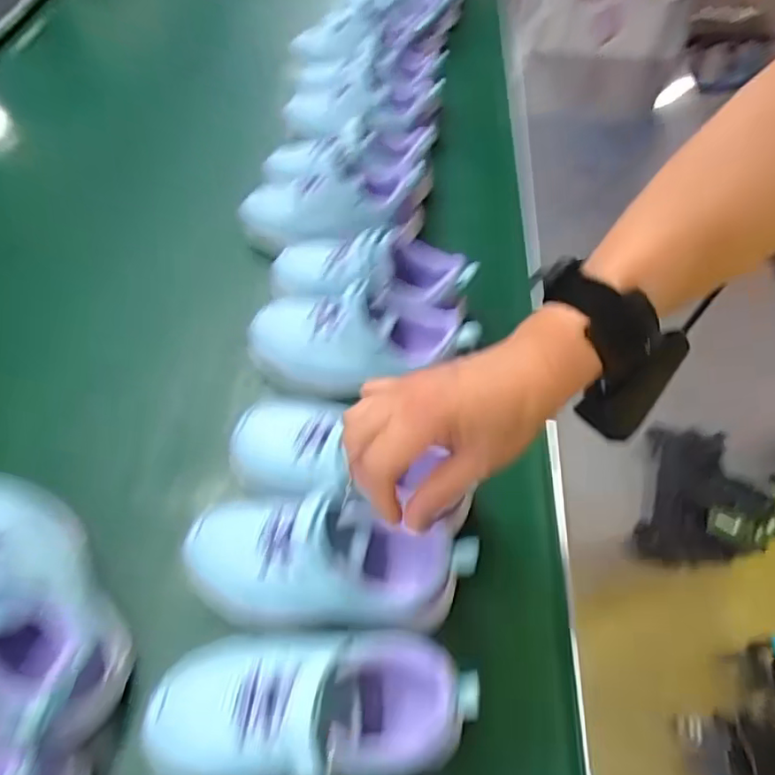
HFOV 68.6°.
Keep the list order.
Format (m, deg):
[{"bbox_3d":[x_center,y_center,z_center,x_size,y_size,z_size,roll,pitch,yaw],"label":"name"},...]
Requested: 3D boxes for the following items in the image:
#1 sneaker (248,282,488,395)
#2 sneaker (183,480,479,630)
[{"bbox_3d":[-0.025,-0.048,0.491,0.195,0.068,0.086,-3,53,12],"label":"sneaker"},{"bbox_3d":[-0.043,0.118,0.379,0.194,0.072,0.076,4,54,2],"label":"sneaker"}]

